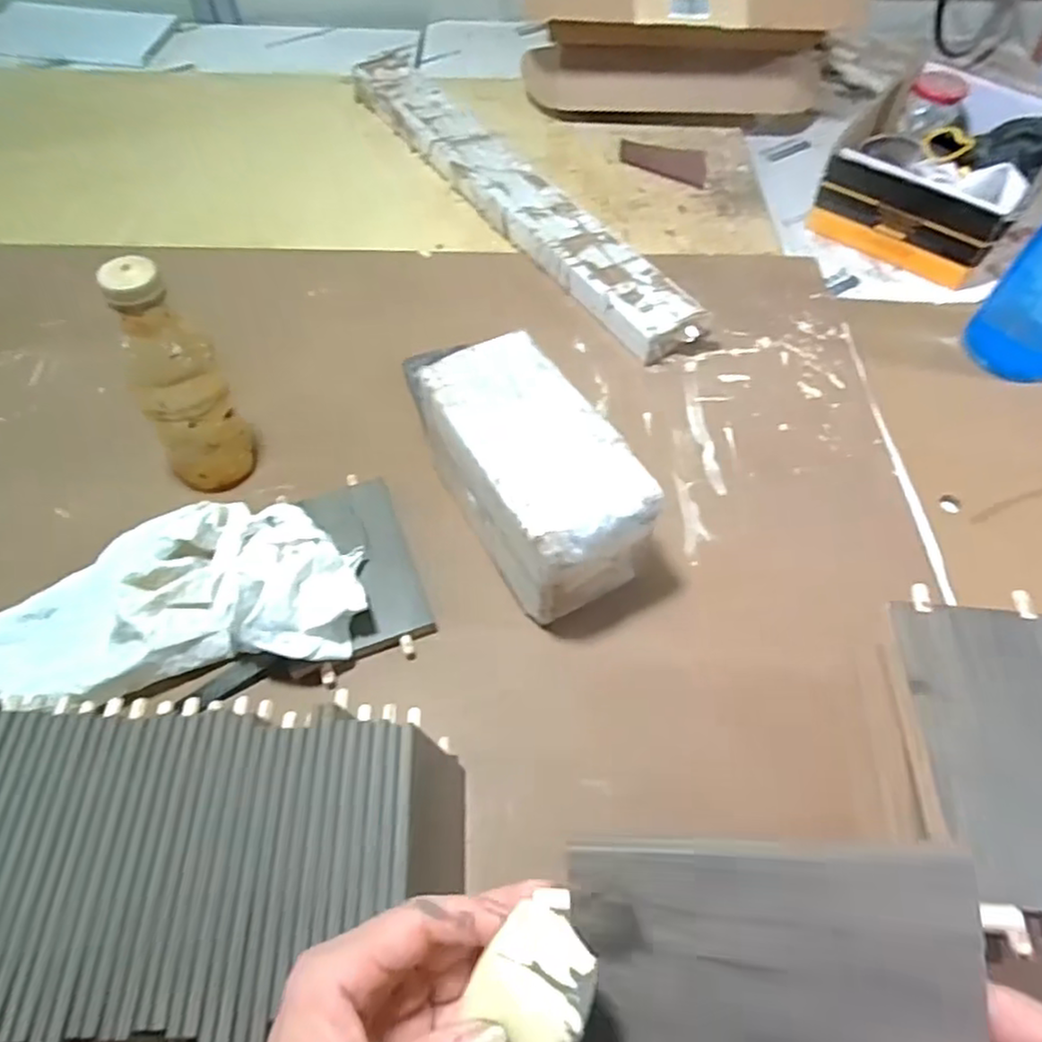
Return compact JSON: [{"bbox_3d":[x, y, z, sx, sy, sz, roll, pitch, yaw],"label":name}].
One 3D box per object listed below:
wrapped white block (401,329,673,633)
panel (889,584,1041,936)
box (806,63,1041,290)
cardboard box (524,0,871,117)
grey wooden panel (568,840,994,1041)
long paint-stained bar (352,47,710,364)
[{"bbox_3d":[0.008,-0.035,0.561,0.108,0.122,0.209,-28,62,-17],"label":"wrapped white block"},{"bbox_3d":[0.272,0.117,0.366,0.116,0.015,0.170,0,58,0],"label":"panel"},{"bbox_3d":[0.540,-0.455,0.874,0.241,0.098,0.326,31,63,18],"label":"box"},{"bbox_3d":[0.213,-0.676,0.953,0.401,0.186,0.233,6,58,4],"label":"cardboard box"},{"bbox_3d":[0.094,0.186,0.269,0.154,0.006,0.116,-3,86,11],"label":"grey wooden panel"},{"bbox_3d":[-0.024,-0.416,0.852,0.093,0.042,0.676,-30,63,-18],"label":"long paint-stained bar"}]

